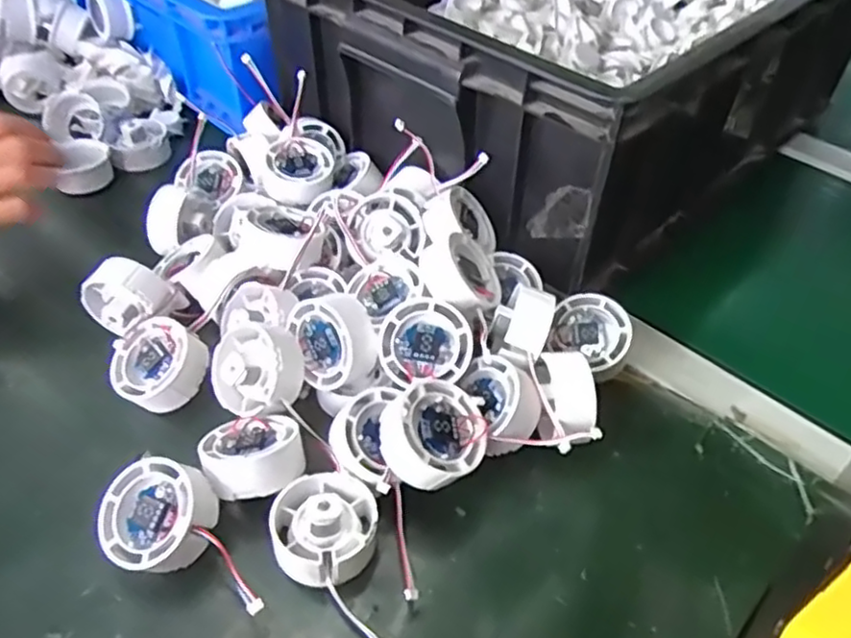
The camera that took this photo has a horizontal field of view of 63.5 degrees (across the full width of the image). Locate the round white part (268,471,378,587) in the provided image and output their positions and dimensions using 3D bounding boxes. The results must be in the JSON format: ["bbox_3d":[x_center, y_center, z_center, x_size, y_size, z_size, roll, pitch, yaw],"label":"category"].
[{"bbox_3d":[-0.053,0.108,0.359,0.052,0.030,0.053,1,46,-1],"label":"round white part"}]

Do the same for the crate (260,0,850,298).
[{"bbox_3d":[0.137,-0.266,0.629,0.373,0.156,0.475,35,54,28],"label":"crate"}]

